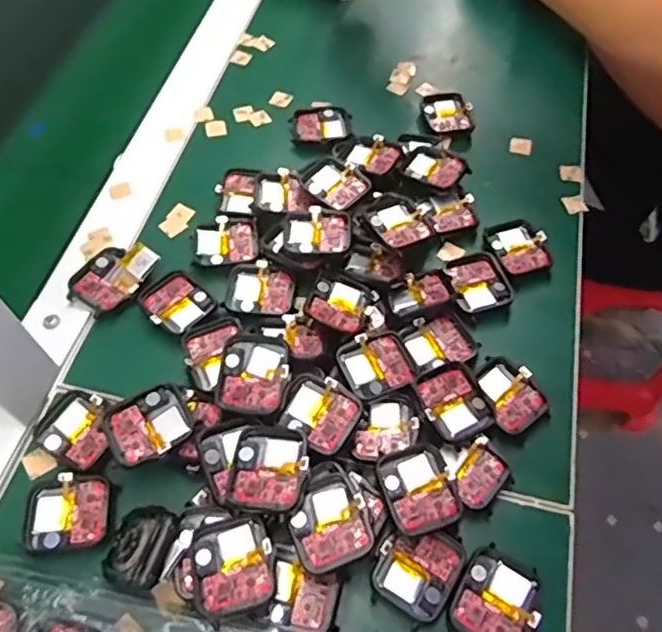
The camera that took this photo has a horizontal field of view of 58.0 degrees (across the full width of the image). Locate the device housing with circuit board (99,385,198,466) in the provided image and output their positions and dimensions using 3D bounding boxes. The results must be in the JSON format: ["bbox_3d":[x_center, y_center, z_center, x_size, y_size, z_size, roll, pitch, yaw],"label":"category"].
[{"bbox_3d":[-0.095,0.058,0.314,0.043,0.006,0.036,-26,61,-18],"label":"device housing with circuit board"}]

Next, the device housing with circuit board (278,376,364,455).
[{"bbox_3d":[-0.006,0.052,0.320,0.037,0.008,0.035,30,65,20],"label":"device housing with circuit board"}]

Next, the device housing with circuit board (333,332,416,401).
[{"bbox_3d":[0.027,0.028,0.346,0.042,0.013,0.036,-20,60,-12],"label":"device housing with circuit board"}]

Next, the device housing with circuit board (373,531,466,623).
[{"bbox_3d":[0.043,0.124,0.296,0.037,0.008,0.041,29,62,17],"label":"device housing with circuit board"}]

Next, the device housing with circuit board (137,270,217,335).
[{"bbox_3d":[-0.096,-0.009,0.373,0.036,0.005,0.042,-40,66,-22],"label":"device housing with circuit board"}]

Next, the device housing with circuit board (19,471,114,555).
[{"bbox_3d":[-0.137,0.101,0.308,0.045,0.008,0.037,-8,58,-5],"label":"device housing with circuit board"}]

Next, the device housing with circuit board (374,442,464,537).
[{"bbox_3d":[0.045,0.090,0.310,0.036,0.013,0.041,-20,60,-12],"label":"device housing with circuit board"}]

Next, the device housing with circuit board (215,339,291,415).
[{"bbox_3d":[-0.041,0.031,0.322,0.037,0.006,0.039,14,71,14],"label":"device housing with circuit board"}]

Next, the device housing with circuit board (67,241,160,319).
[{"bbox_3d":[-0.141,-0.026,0.386,0.037,0.013,0.053,28,62,16],"label":"device housing with circuit board"}]

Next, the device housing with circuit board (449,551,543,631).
[{"bbox_3d":[0.080,0.138,0.287,0.036,0.006,0.040,32,63,18],"label":"device housing with circuit board"}]

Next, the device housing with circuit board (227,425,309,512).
[{"bbox_3d":[-0.030,0.074,0.297,0.037,0.010,0.041,11,59,7],"label":"device housing with circuit board"}]

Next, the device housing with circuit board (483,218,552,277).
[{"bbox_3d":[0.126,-0.048,0.404,0.037,0.005,0.044,-18,60,-11],"label":"device housing with circuit board"}]

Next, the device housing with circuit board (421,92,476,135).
[{"bbox_3d":[0.092,-0.160,0.475,0.036,0.009,0.044,-10,59,-6],"label":"device housing with circuit board"}]

